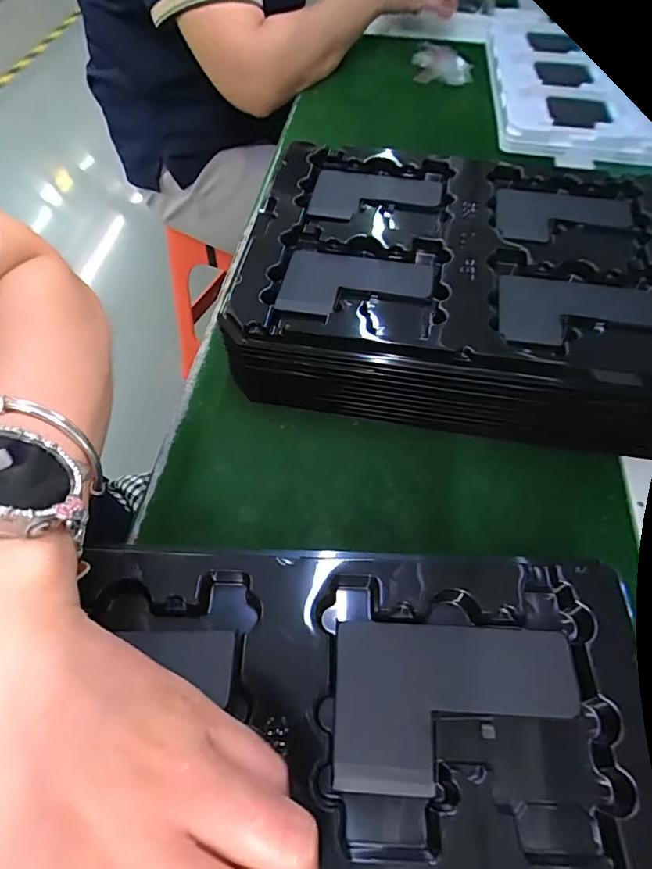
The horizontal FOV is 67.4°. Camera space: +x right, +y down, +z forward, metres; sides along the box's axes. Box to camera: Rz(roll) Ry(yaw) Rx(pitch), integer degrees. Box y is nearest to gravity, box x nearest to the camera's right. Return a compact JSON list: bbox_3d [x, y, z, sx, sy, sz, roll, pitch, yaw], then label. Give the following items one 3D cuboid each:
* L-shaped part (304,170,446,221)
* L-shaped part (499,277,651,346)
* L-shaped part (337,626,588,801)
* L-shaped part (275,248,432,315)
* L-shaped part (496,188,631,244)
[{"bbox_3d":[0.037,-0.179,0.372,0.096,0.012,0.069,11,57,6],"label":"L-shaped part"},{"bbox_3d":[0.155,-0.075,0.301,0.097,0.009,0.059,8,57,5],"label":"L-shaped part"},{"bbox_3d":[0.051,0.105,0.190,0.094,0.004,0.058,2,57,1],"label":"L-shaped part"},{"bbox_3d":[0.019,-0.096,0.316,0.094,0.007,0.059,10,57,6],"label":"L-shaped part"},{"bbox_3d":[0.172,-0.159,0.354,0.095,0.008,0.067,7,57,5],"label":"L-shaped part"}]

